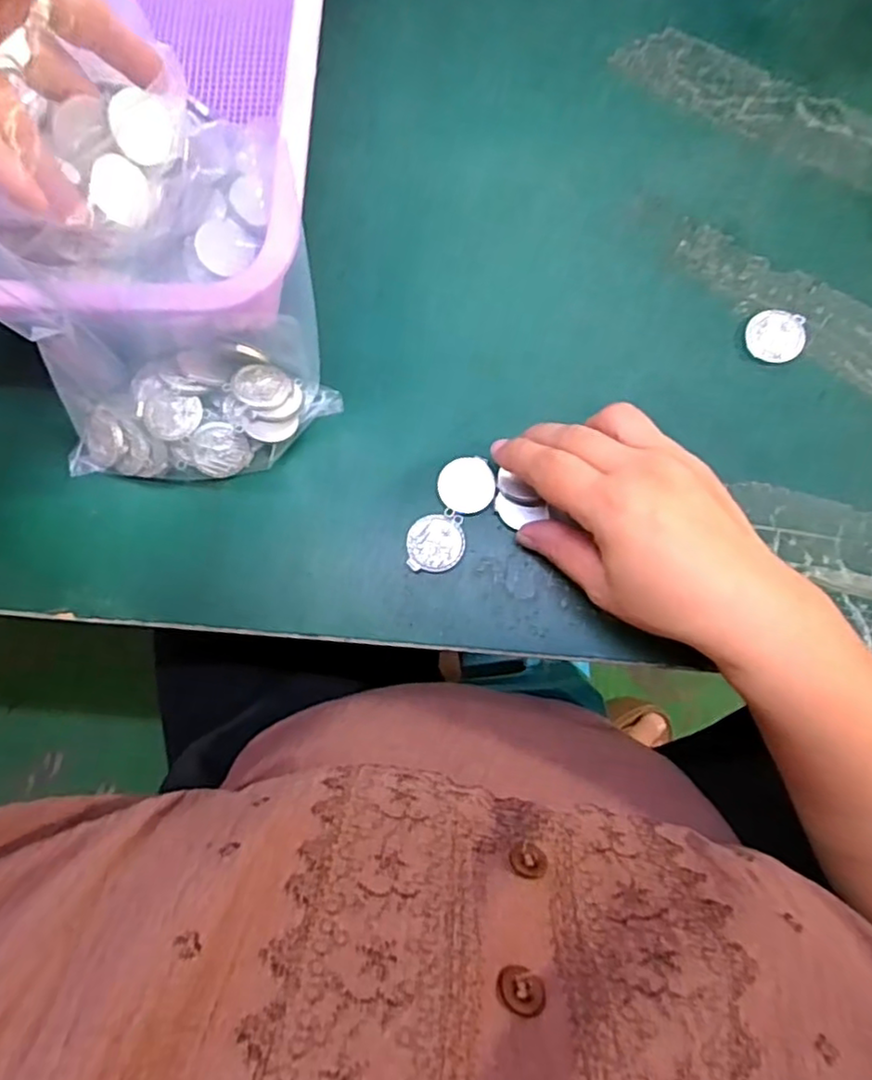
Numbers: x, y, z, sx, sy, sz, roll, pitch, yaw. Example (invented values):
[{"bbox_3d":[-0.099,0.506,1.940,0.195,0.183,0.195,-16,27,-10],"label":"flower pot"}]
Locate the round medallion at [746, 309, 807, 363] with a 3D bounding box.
[{"bbox_3d":[0.180,-0.108,0.343,0.029,0.004,0.028,0,80,2],"label":"round medallion"}]

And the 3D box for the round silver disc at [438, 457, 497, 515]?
[{"bbox_3d":[0.016,-0.029,0.335,0.029,0.004,0.029,0,80,2],"label":"round silver disc"}]

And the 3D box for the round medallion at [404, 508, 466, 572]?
[{"bbox_3d":[0.000,0.001,0.331,0.030,0.004,0.030,0,80,2],"label":"round medallion"}]

